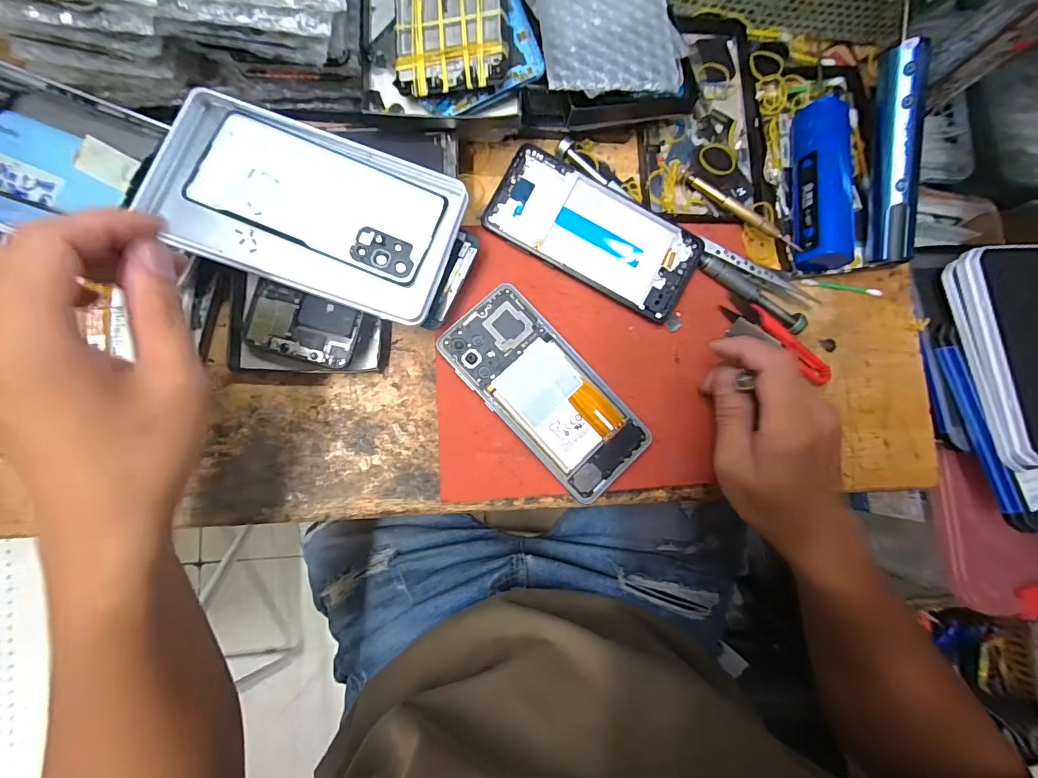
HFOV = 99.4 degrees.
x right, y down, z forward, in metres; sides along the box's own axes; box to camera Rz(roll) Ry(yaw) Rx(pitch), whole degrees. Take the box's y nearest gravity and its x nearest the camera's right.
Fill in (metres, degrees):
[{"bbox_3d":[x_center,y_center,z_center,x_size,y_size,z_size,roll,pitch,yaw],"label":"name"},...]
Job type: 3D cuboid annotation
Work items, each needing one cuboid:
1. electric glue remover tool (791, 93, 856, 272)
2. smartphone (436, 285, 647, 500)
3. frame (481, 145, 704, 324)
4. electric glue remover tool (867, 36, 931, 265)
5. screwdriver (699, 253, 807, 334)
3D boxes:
[{"bbox_3d":[0.241,-0.163,0.351,0.037,0.036,0.136,5,84,-6],"label":"electric glue remover tool"},{"bbox_3d":[0.018,0.002,0.316,0.071,0.011,0.157,-42,90,-9],"label":"smartphone"},{"bbox_3d":[0.056,-0.116,0.331,0.157,0.014,0.072,30,82,-3],"label":"frame"},{"bbox_3d":[0.293,-0.178,0.340,0.023,0.028,0.154,-6,100,-7],"label":"electric glue remover tool"},{"bbox_3d":[0.179,-0.075,0.340,0.092,0.015,0.015,37,81,-2],"label":"screwdriver"}]

